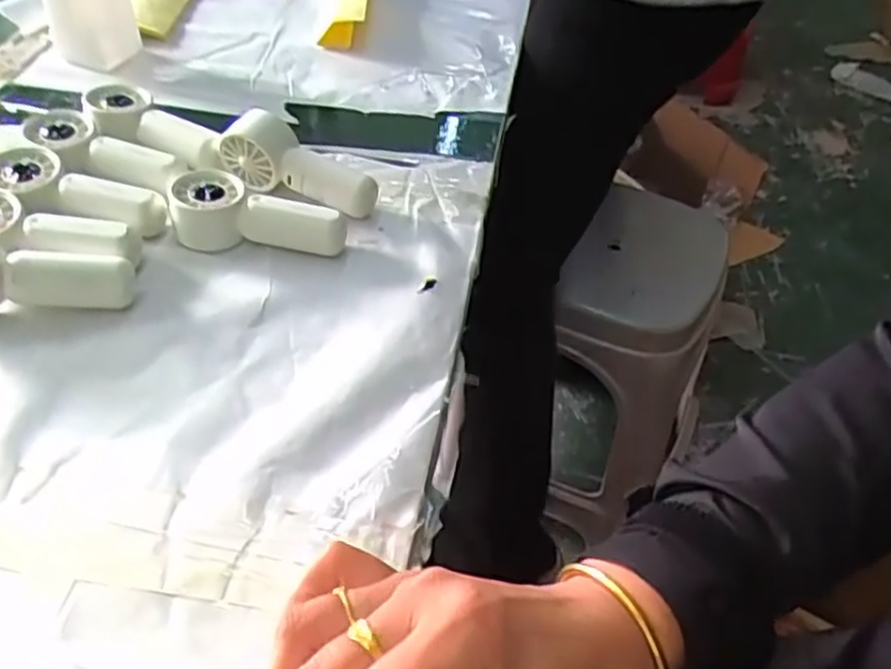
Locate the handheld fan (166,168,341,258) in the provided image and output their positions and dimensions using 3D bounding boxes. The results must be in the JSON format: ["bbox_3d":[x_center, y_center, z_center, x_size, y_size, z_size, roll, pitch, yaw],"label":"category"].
[{"bbox_3d":[-0.119,-0.079,0.484,0.107,0.033,0.040,2,45,-4],"label":"handheld fan"}]

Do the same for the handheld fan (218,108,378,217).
[{"bbox_3d":[-0.098,-0.118,0.512,0.105,0.045,0.033,17,46,10],"label":"handheld fan"}]

